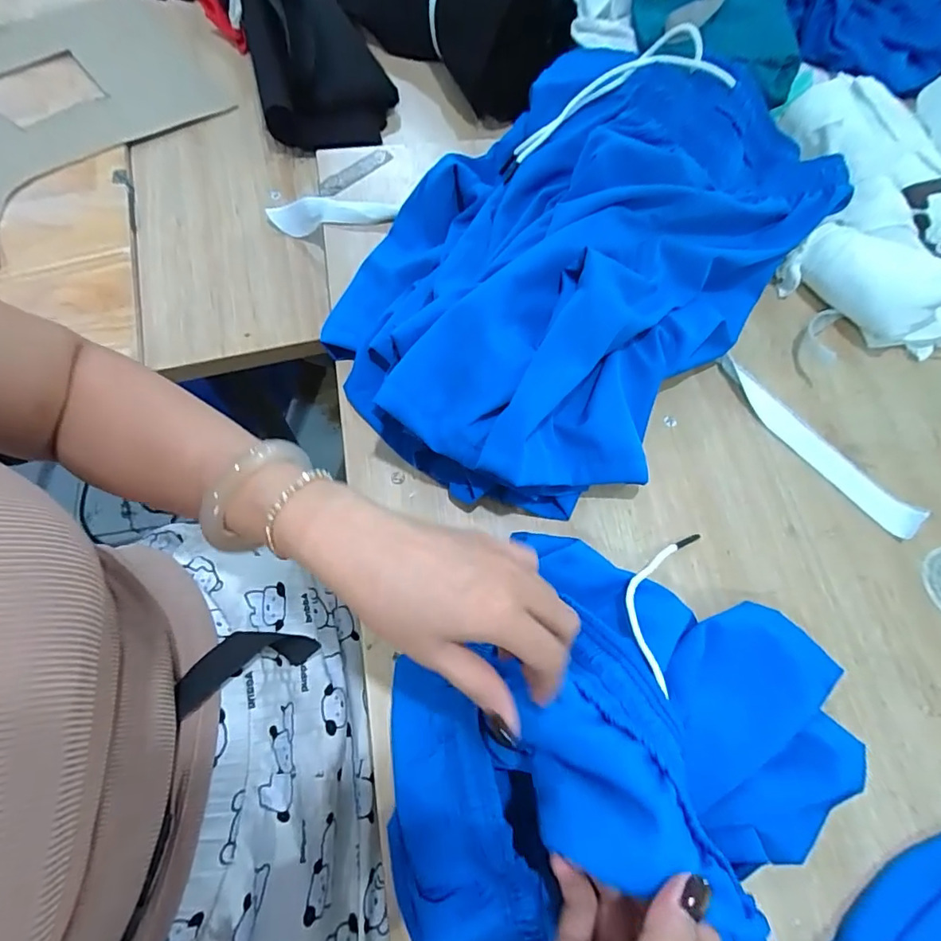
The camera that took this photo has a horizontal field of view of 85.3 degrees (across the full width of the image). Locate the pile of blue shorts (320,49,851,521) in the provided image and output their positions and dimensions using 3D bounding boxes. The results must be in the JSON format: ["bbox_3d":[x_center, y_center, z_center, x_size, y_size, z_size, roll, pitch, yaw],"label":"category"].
[{"bbox_3d":[0.080,-0.195,0.487,0.346,0.140,0.459,35,69,13],"label":"pile of blue shorts"}]

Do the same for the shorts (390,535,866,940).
[{"bbox_3d":[0.096,0.136,0.310,0.305,0.128,0.218,-11,65,-5],"label":"shorts"}]

